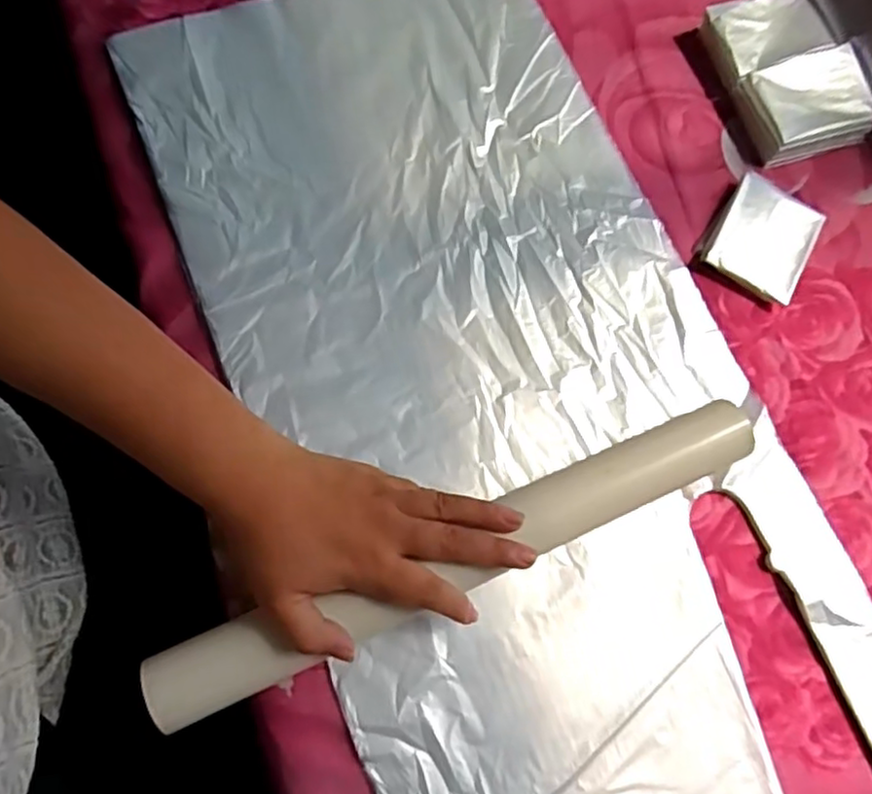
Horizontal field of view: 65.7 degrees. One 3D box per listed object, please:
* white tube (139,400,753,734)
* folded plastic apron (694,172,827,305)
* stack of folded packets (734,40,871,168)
[{"bbox_3d":[0.022,0.087,0.380,0.357,0.032,0.041,-22,74,-13],"label":"white tube"},{"bbox_3d":[0.230,-0.112,0.476,0.071,0.015,0.080,29,73,3],"label":"folded plastic apron"},{"bbox_3d":[0.279,-0.220,0.510,0.093,0.032,0.071,-13,75,-8],"label":"stack of folded packets"}]

